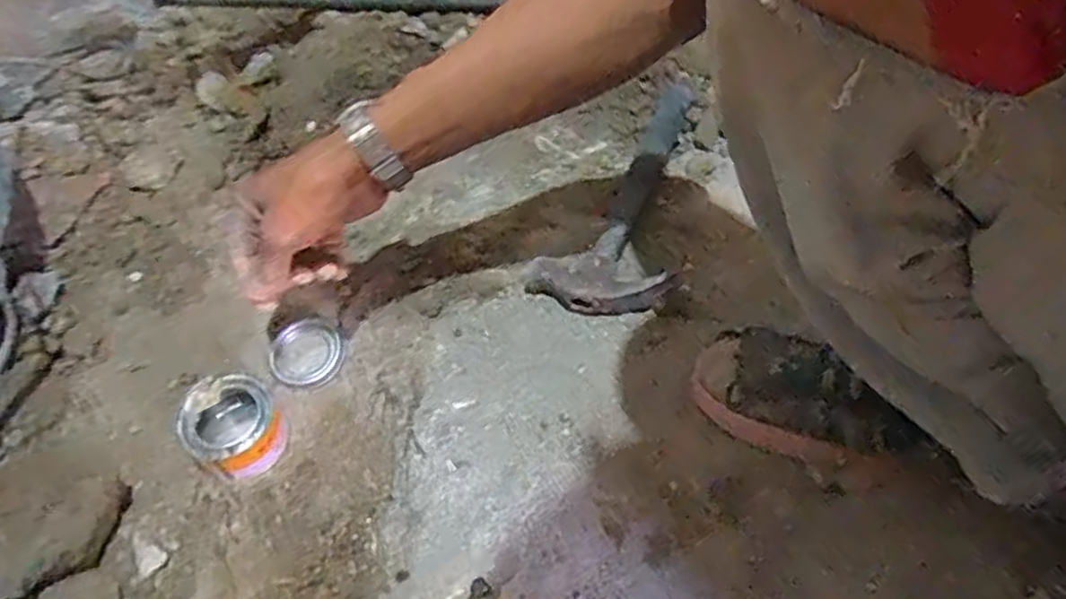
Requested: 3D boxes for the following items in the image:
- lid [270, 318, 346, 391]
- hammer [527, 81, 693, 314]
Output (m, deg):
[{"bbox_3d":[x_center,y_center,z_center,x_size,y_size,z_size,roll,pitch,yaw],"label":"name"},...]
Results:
[{"bbox_3d":[-0.188,0.045,0.598,0.059,0.013,0.057,-2,50,2],"label":"lid"},{"bbox_3d":[0.103,-0.103,0.675,0.117,0.046,0.285,16,55,16],"label":"hammer"}]

